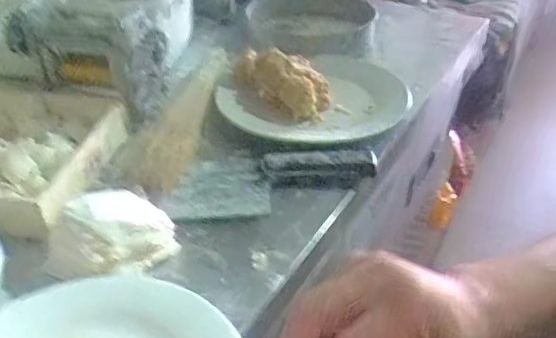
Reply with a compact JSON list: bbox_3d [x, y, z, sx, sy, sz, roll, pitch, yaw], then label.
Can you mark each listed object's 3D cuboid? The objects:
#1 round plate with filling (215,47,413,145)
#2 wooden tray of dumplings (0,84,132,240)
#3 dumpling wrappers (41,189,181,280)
[{"bbox_3d":[0.044,-0.106,0.699,0.238,0.048,0.233,1,35,0],"label":"round plate with filling"},{"bbox_3d":[-0.309,-0.018,0.594,0.262,0.045,0.233,6,36,7],"label":"wooden tray of dumplings"},{"bbox_3d":[-0.142,0.051,0.485,0.089,0.043,0.106,25,42,30],"label":"dumpling wrappers"}]

